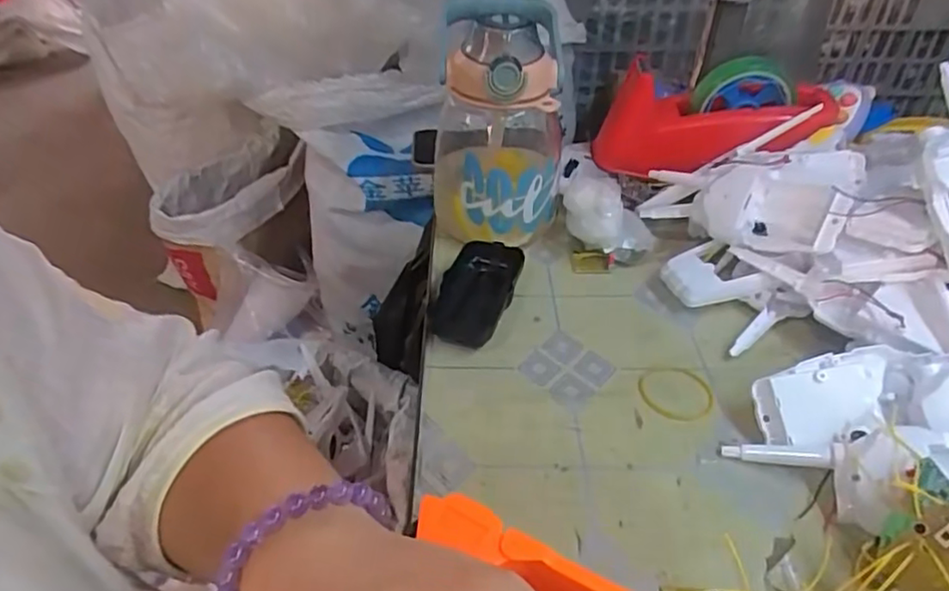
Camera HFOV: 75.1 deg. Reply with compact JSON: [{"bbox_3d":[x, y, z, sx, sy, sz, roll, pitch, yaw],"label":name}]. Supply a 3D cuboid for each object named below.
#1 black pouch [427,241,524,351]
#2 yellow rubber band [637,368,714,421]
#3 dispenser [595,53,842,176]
[{"bbox_3d":[0.003,-0.002,0.482,0.056,0.028,0.108,8,39,9],"label":"black pouch"},{"bbox_3d":[0.136,0.064,0.416,0.049,0.004,0.047,13,40,14],"label":"yellow rubber band"},{"bbox_3d":[0.208,-0.164,0.555,0.213,0.110,0.068,-6,35,21],"label":"dispenser"}]

